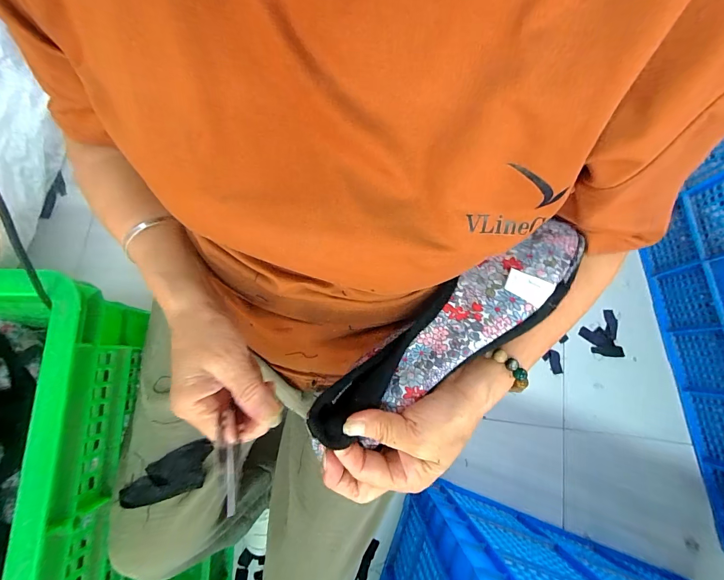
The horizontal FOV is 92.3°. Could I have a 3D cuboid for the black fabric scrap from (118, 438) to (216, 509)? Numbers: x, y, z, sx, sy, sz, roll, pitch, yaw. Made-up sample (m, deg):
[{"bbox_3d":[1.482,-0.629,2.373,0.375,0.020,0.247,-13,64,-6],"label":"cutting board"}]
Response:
[{"bbox_3d":[-0.198,0.191,0.355,0.090,0.014,0.042,-23,81,-6],"label":"black fabric scrap"}]

